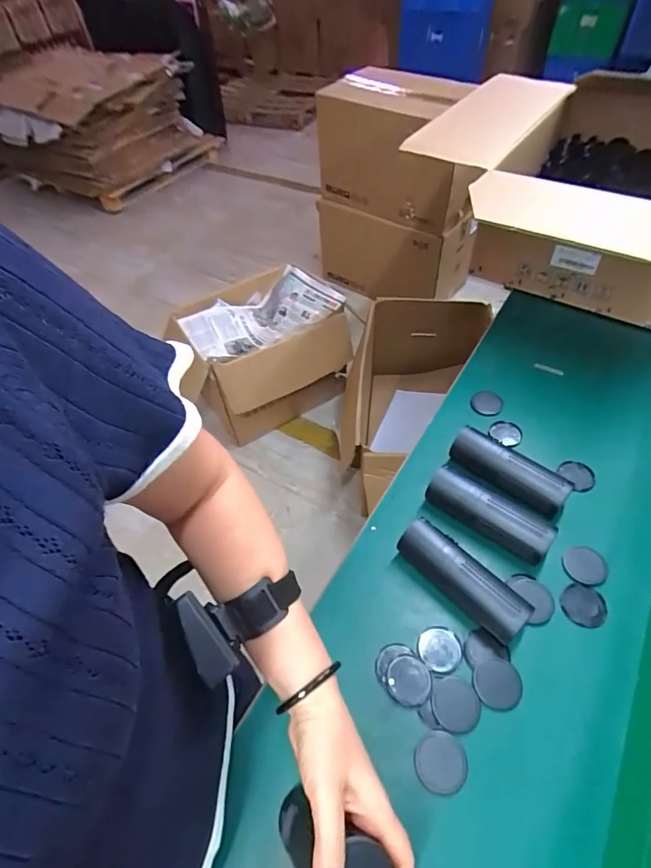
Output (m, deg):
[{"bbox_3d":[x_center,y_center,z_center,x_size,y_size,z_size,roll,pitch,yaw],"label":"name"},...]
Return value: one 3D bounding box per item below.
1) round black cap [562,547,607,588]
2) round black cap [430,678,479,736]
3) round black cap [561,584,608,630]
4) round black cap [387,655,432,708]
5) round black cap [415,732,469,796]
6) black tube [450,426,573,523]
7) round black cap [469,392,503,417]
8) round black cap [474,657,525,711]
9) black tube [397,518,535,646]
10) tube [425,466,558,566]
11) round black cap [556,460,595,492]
[{"bbox_3d":[0.329,0.167,0.557,0.055,0.004,0.048,-1,52,0],"label":"round black cap"},{"bbox_3d":[0.140,0.290,0.473,0.050,0.004,0.050,-1,52,1],"label":"round black cap"},{"bbox_3d":[0.311,0.206,0.531,0.049,0.004,0.049,-1,52,1],"label":"round black cap"},{"bbox_3d":[0.093,0.275,0.492,0.047,0.008,0.049,-1,52,1],"label":"round black cap"},{"bbox_3d":[0.117,0.334,0.448,0.050,0.004,0.050,-1,52,1],"label":"round black cap"},{"bbox_3d":[0.255,0.054,0.621,0.165,0.052,0.054,34,60,24],"label":"black tube"},{"bbox_3d":[0.273,-0.052,0.745,0.049,0.008,0.052,-1,52,1],"label":"round black cap"},{"bbox_3d":[0.189,0.274,0.482,0.050,0.004,0.049,-1,52,1],"label":"round black cap"},{"bbox_3d":[0.163,0.173,0.532,0.050,0.051,0.163,-39,61,-25],"label":"black tube"},{"bbox_3d":[0.214,0.104,0.583,0.162,0.048,0.053,32,59,23],"label":"tube"},{"bbox_3d":[0.370,0.062,0.646,0.049,0.010,0.050,-1,52,1],"label":"round black cap"}]

